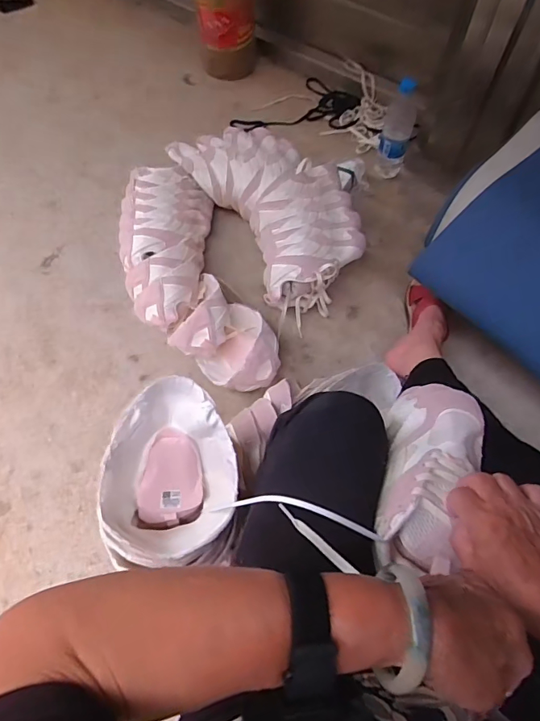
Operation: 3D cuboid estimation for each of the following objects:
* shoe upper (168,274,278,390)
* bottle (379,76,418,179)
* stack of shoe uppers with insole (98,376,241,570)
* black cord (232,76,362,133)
[{"bbox_3d":[-0.086,-0.047,0.883,0.242,0.115,0.149,37,72,16],"label":"shoe upper"},{"bbox_3d":[0.292,-0.524,1.070,0.068,0.225,0.074,13,64,7],"label":"bottle"},{"bbox_3d":[-0.126,0.141,0.588,0.156,0.125,0.247,4,94,-14],"label":"stack of shoe uppers with insole"},{"bbox_3d":[0.081,-0.659,1.246,0.303,0.030,0.205,-36,69,-16],"label":"black cord"}]

